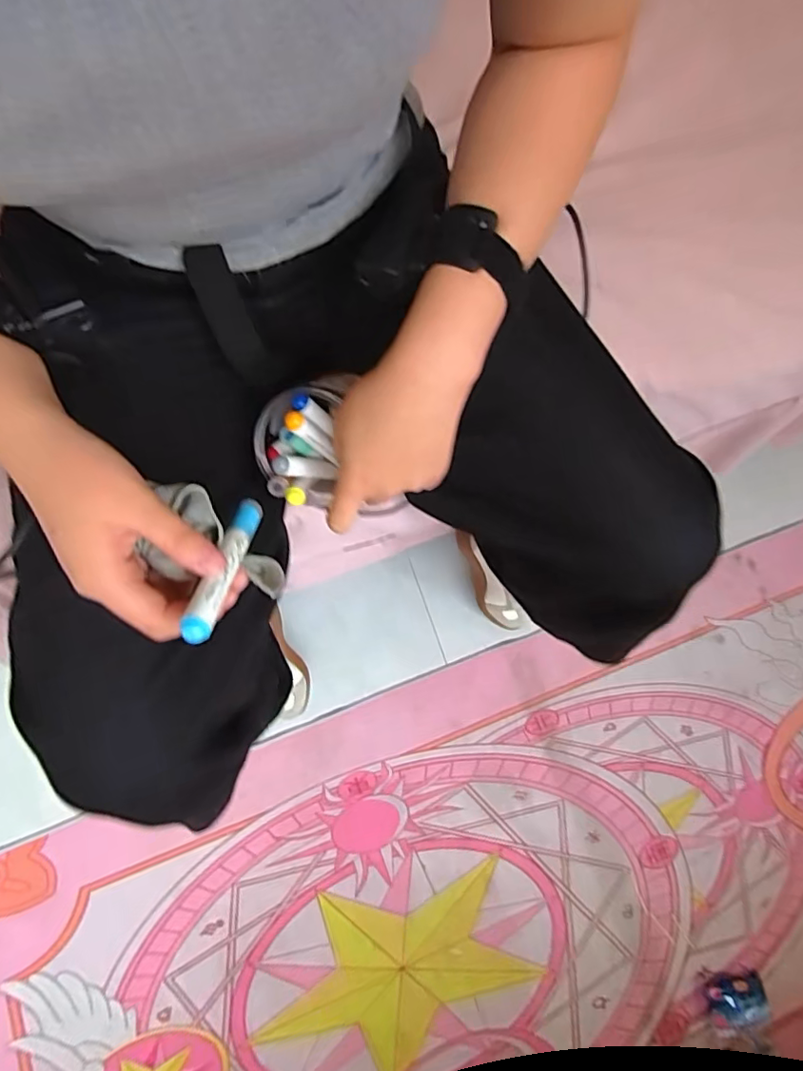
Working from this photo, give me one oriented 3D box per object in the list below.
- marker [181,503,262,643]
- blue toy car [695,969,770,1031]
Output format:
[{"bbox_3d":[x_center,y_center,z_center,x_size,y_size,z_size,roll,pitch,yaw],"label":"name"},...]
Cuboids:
[{"bbox_3d":[-0.098,0.015,0.308,0.014,0.012,0.105,5,41,0],"label":"marker"},{"bbox_3d":[0.495,0.691,0.816,0.090,0.033,0.061,-7,78,-2],"label":"blue toy car"}]

